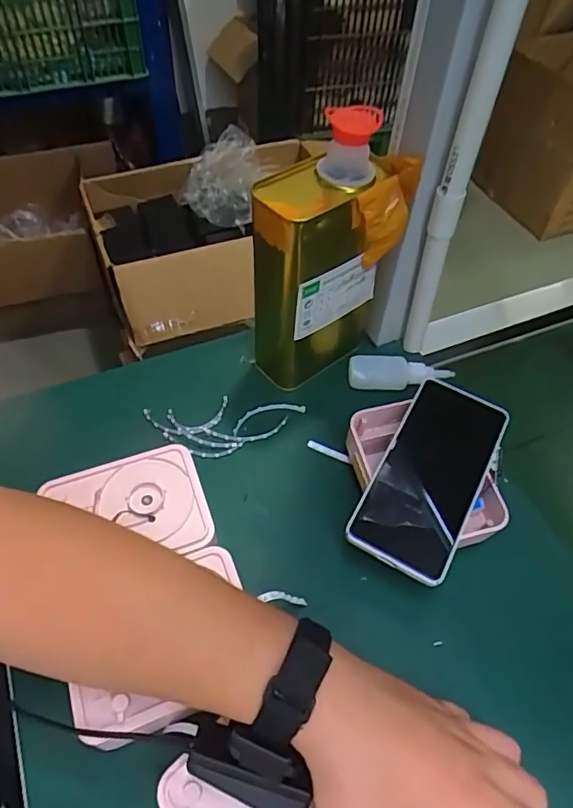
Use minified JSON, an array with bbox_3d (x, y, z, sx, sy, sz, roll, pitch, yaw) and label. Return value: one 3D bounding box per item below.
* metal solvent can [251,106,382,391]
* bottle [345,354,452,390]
[{"bbox_3d":[0.029,-0.124,0.488,0.121,0.236,0.061,-31,60,-23],"label":"metal solvent can"},{"bbox_3d":[0.116,-0.030,0.550,0.103,0.027,0.030,6,53,2],"label":"bottle"}]

